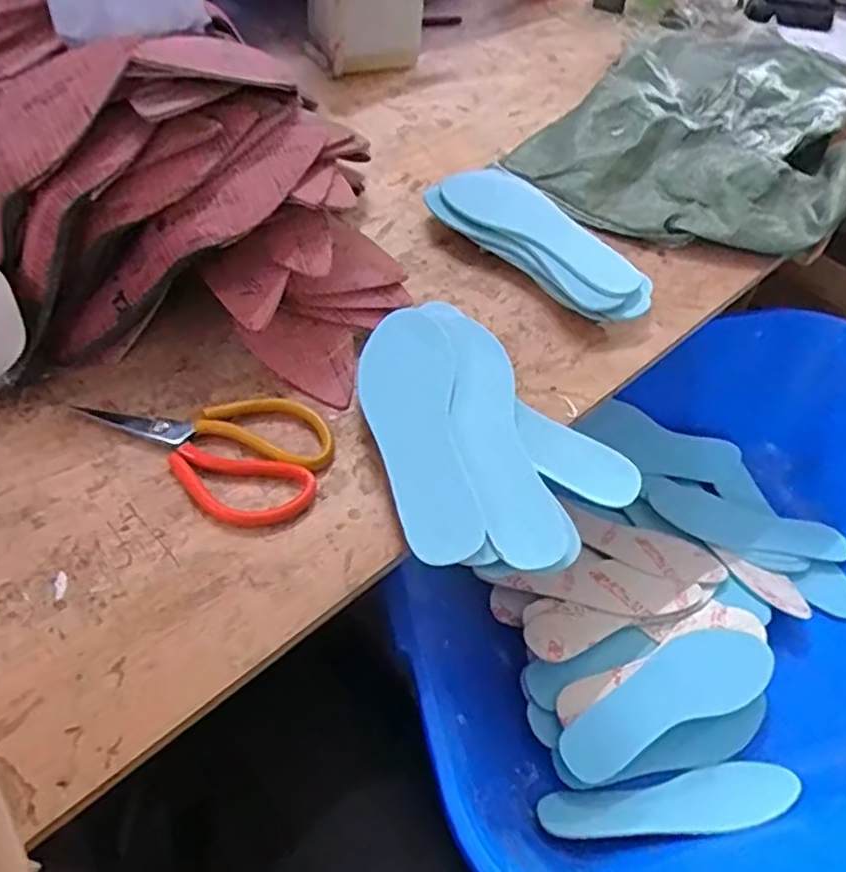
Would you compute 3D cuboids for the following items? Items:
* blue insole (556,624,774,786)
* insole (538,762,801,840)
[{"bbox_3d":[0.219,0.235,0.624,0.214,0.023,0.071,-22,55,-19],"label":"blue insole"},{"bbox_3d":[0.207,0.308,0.579,0.213,0.012,0.061,-9,25,-7],"label":"insole"}]

